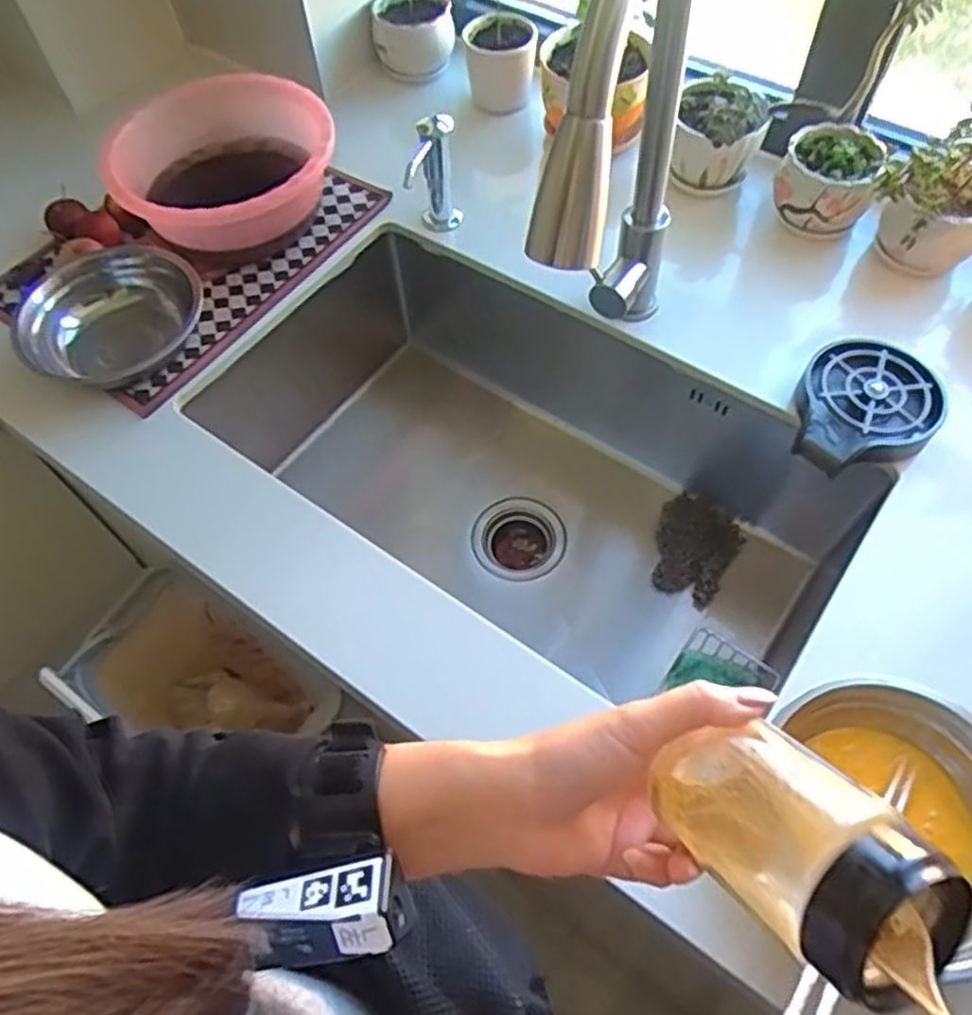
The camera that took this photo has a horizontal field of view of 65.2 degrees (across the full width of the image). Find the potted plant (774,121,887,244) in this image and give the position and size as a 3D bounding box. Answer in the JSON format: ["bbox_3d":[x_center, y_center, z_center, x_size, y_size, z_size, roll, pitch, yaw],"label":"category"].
[{"bbox_3d":[0.364,-0.348,0.816,0.097,0.084,0.086,20,61,13],"label":"potted plant"}]

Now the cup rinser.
[{"bbox_3d":[0.353,-0.093,0.709,0.136,0.042,0.118,-41,66,-20],"label":"cup rinser"}]

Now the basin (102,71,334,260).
[{"bbox_3d":[-0.273,-0.354,0.821,0.220,0.120,0.220,-1,59,1],"label":"basin"}]

